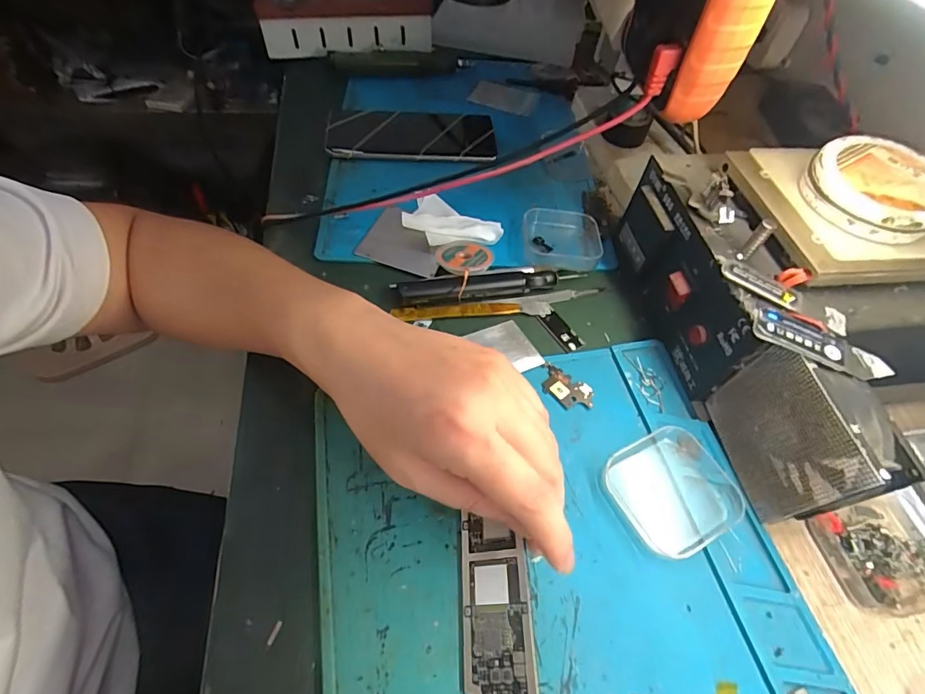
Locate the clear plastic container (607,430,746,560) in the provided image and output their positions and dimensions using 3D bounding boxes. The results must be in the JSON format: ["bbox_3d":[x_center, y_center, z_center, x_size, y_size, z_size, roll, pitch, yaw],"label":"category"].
[{"bbox_3d":[0.125,0.082,0.268,0.068,0.011,0.064,-23,59,-19],"label":"clear plastic container"}]

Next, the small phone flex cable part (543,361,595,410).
[{"bbox_3d":[0.069,0.027,0.306,0.038,0.004,0.025,27,57,14],"label":"small phone flex cable part"}]

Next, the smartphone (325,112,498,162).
[{"bbox_3d":[-0.049,-0.210,0.446,0.161,0.014,0.070,0,55,-4],"label":"smartphone"}]

